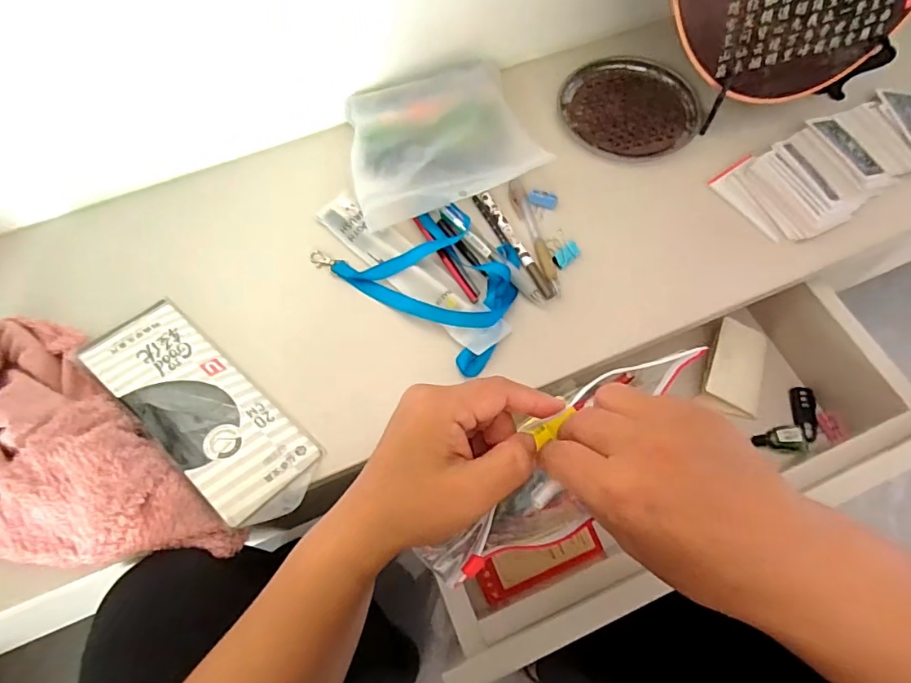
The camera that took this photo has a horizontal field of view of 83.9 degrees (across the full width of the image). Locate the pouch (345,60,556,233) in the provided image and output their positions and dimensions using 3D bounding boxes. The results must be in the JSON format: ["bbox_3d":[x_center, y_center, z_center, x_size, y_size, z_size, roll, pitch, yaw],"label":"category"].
[{"bbox_3d":[-0.014,-0.198,0.487,0.179,0.037,0.154,-13,67,-3],"label":"pouch"}]

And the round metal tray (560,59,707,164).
[{"bbox_3d":[0.182,-0.250,0.535,0.142,0.015,0.135,-1,67,2],"label":"round metal tray"}]

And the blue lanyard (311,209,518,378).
[{"bbox_3d":[-0.020,-0.065,0.451,0.184,0.011,0.115,37,73,16],"label":"blue lanyard"}]

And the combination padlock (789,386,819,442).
[{"bbox_3d":[0.364,0.075,0.527,0.024,0.007,0.056,3,67,4],"label":"combination padlock"}]

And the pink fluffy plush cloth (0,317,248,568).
[{"bbox_3d":[-0.306,0.098,0.374,0.286,0.039,0.150,40,74,17],"label":"pink fluffy plush cloth"}]

